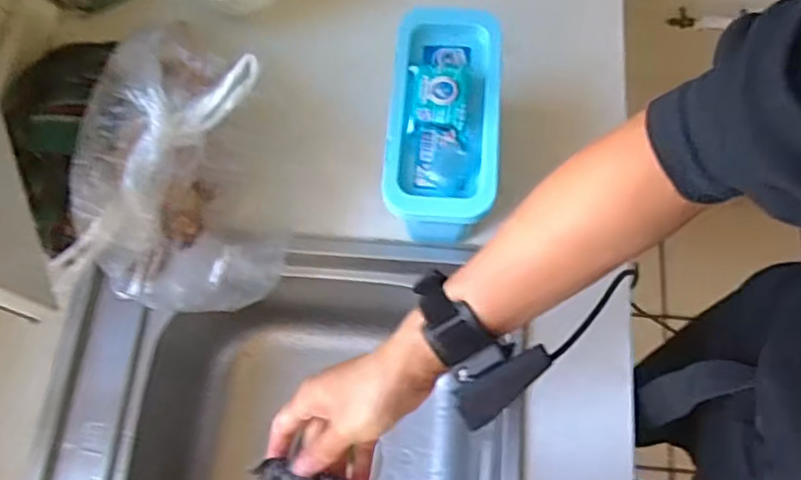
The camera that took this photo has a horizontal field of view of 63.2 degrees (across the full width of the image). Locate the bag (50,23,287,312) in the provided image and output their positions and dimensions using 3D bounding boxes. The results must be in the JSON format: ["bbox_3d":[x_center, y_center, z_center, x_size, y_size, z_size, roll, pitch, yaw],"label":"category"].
[{"bbox_3d":[-0.184,-0.060,0.544,0.168,0.163,0.227,9,71,6],"label":"bag"}]

